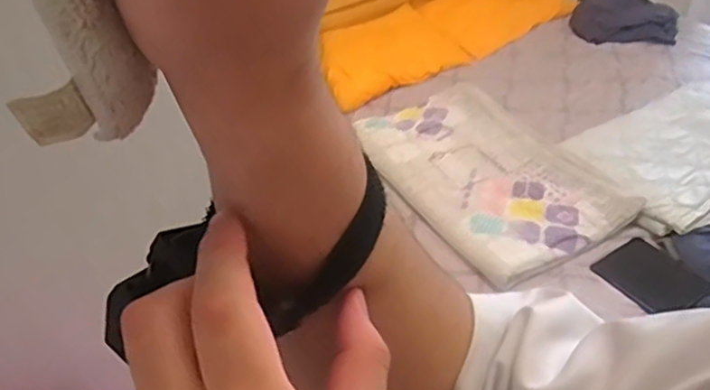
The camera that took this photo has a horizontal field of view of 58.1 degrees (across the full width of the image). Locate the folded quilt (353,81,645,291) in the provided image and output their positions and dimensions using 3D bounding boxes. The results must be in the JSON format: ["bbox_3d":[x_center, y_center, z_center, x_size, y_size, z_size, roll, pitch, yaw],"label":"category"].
[{"bbox_3d":[0.343,-0.103,1.794,0.508,0.096,0.778,-23,44,-23],"label":"folded quilt"}]

